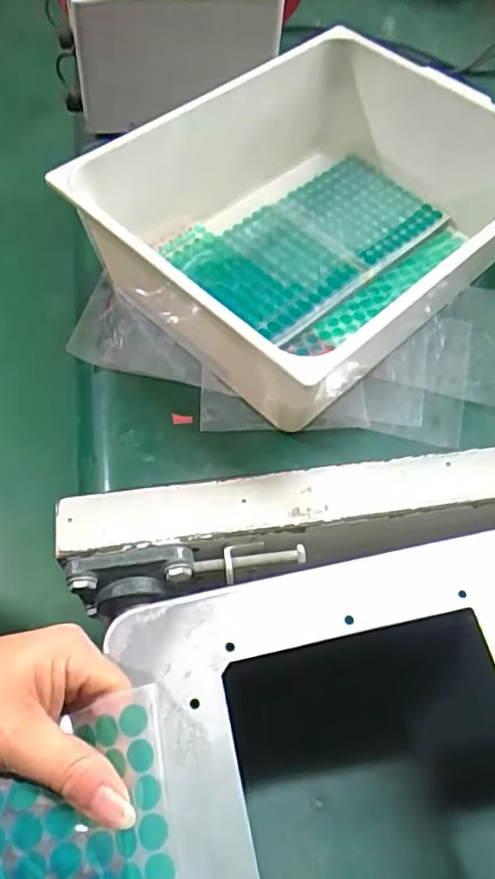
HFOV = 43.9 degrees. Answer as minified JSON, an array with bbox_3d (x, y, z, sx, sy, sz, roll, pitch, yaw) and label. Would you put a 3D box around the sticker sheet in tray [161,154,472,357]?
[{"bbox_3d":[0.075,-0.192,0.595,0.247,0.018,0.171,-38,68,-21],"label":"sticker sheet in tray"}]

